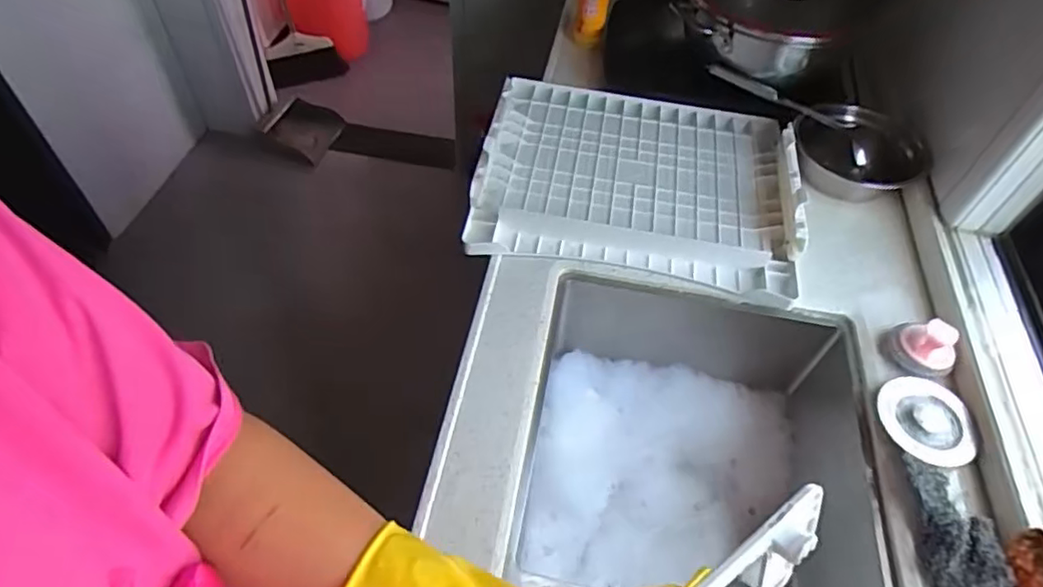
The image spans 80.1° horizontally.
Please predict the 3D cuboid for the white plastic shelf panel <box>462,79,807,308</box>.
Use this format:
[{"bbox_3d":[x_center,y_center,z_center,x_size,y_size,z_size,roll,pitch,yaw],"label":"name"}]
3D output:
[{"bbox_3d":[0.164,-0.171,0.879,0.420,0.080,0.346,9,52,3],"label":"white plastic shelf panel"}]

